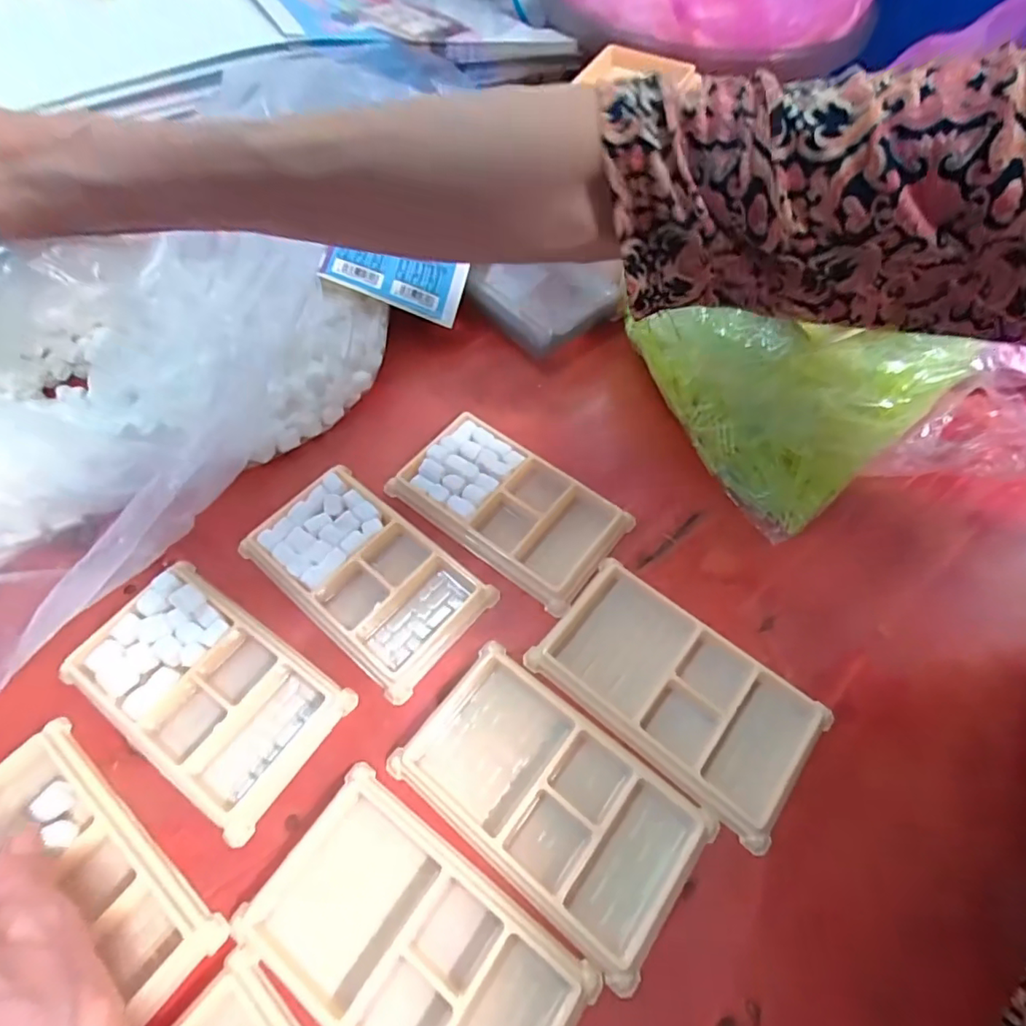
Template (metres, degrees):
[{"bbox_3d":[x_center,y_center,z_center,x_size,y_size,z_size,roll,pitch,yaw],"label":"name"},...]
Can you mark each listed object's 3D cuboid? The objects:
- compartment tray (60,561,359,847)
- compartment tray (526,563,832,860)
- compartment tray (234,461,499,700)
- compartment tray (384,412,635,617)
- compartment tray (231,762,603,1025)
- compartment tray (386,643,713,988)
[{"bbox_3d":[-0.158,0.088,0.283,0.133,0.010,0.077,32,64,16],"label":"compartment tray"},{"bbox_3d":[0.084,0.089,0.285,0.135,0.012,0.075,36,65,18],"label":"compartment tray"},{"bbox_3d":[-0.084,0.031,0.317,0.134,0.010,0.077,37,66,19],"label":"compartment tray"},{"bbox_3d":[-0.003,-0.007,0.338,0.133,0.013,0.073,35,65,17],"label":"compartment tray"},{"bbox_3d":[-0.042,0.182,0.228,0.135,0.010,0.079,33,64,17],"label":"compartment tray"},{"bbox_3d":[0.018,0.132,0.261,0.136,0.014,0.079,35,65,18],"label":"compartment tray"}]

